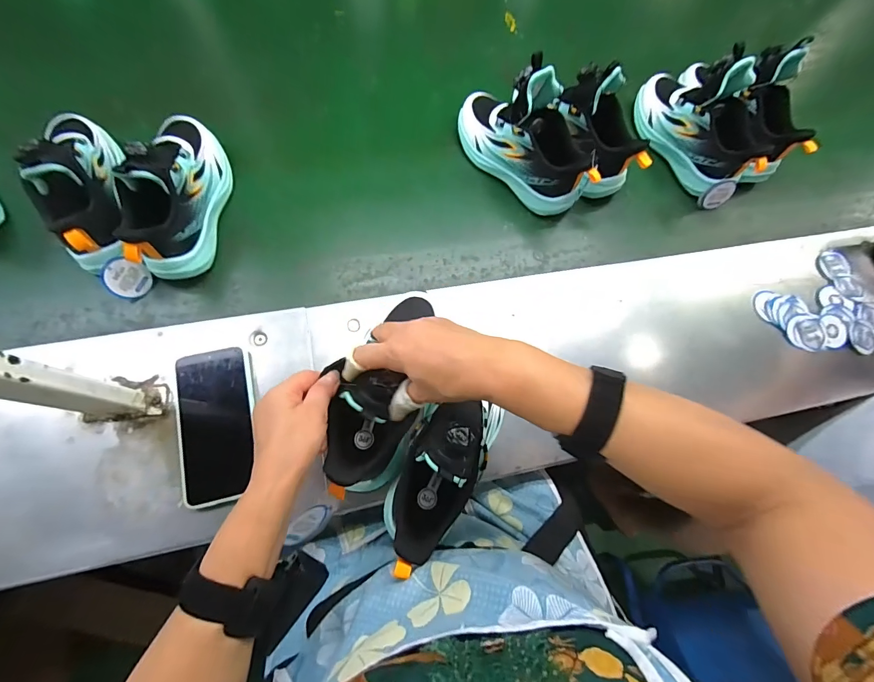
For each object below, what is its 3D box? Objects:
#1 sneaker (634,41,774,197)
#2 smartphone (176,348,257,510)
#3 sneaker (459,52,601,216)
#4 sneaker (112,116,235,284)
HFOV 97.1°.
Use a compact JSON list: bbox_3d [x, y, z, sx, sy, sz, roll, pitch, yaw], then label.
[{"bbox_3d":[0.382,-0.321,0.552,0.082,0.125,0.203,-30,79,-6],"label":"sneaker"},{"bbox_3d":[-0.237,0.088,0.411,0.070,0.013,0.161,-8,78,-1],"label":"smartphone"},{"bbox_3d":[0.117,-0.276,0.515,0.210,0.130,0.083,44,82,9],"label":"sneaker"},{"bbox_3d":[-0.307,-0.182,0.464,0.076,0.115,0.214,-4,78,0],"label":"sneaker"}]

